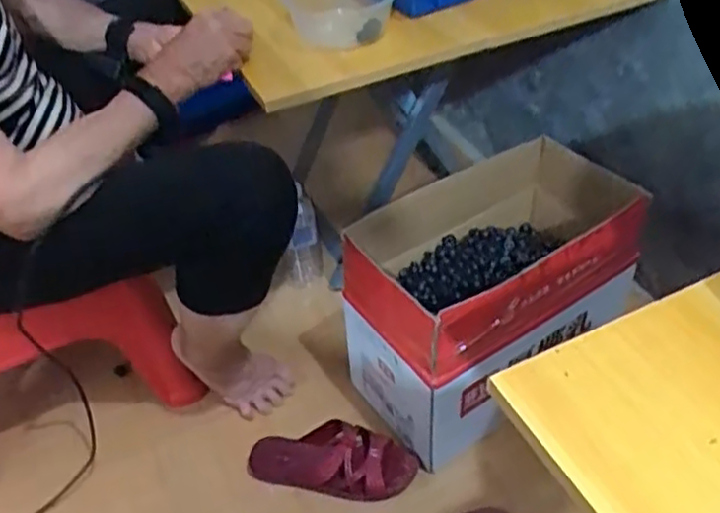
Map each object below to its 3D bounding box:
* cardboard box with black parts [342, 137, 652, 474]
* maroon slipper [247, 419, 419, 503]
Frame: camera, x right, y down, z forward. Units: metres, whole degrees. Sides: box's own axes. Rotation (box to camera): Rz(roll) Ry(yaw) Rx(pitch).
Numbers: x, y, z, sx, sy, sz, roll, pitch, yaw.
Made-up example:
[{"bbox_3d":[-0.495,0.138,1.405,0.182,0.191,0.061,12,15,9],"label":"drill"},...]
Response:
[{"bbox_3d":[0.201,0.054,0.988,0.417,0.302,0.229,-26,48,-22],"label":"cardboard box with black parts"},{"bbox_3d":[-0.042,0.289,0.948,0.231,0.050,0.097,10,45,14],"label":"maroon slipper"}]

